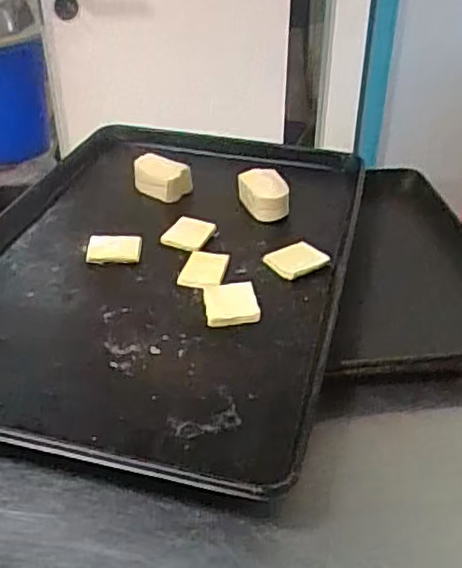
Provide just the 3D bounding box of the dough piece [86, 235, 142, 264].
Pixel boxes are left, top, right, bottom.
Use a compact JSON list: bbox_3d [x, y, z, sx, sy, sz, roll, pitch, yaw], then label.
[{"bbox_3d":[-0.133,-0.038,0.758,0.060,0.020,0.033,1,37,0],"label":"dough piece"}]

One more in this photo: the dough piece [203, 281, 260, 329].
[{"bbox_3d":[0.000,0.019,0.682,0.052,0.010,0.060,-4,37,-7],"label":"dough piece"}]

